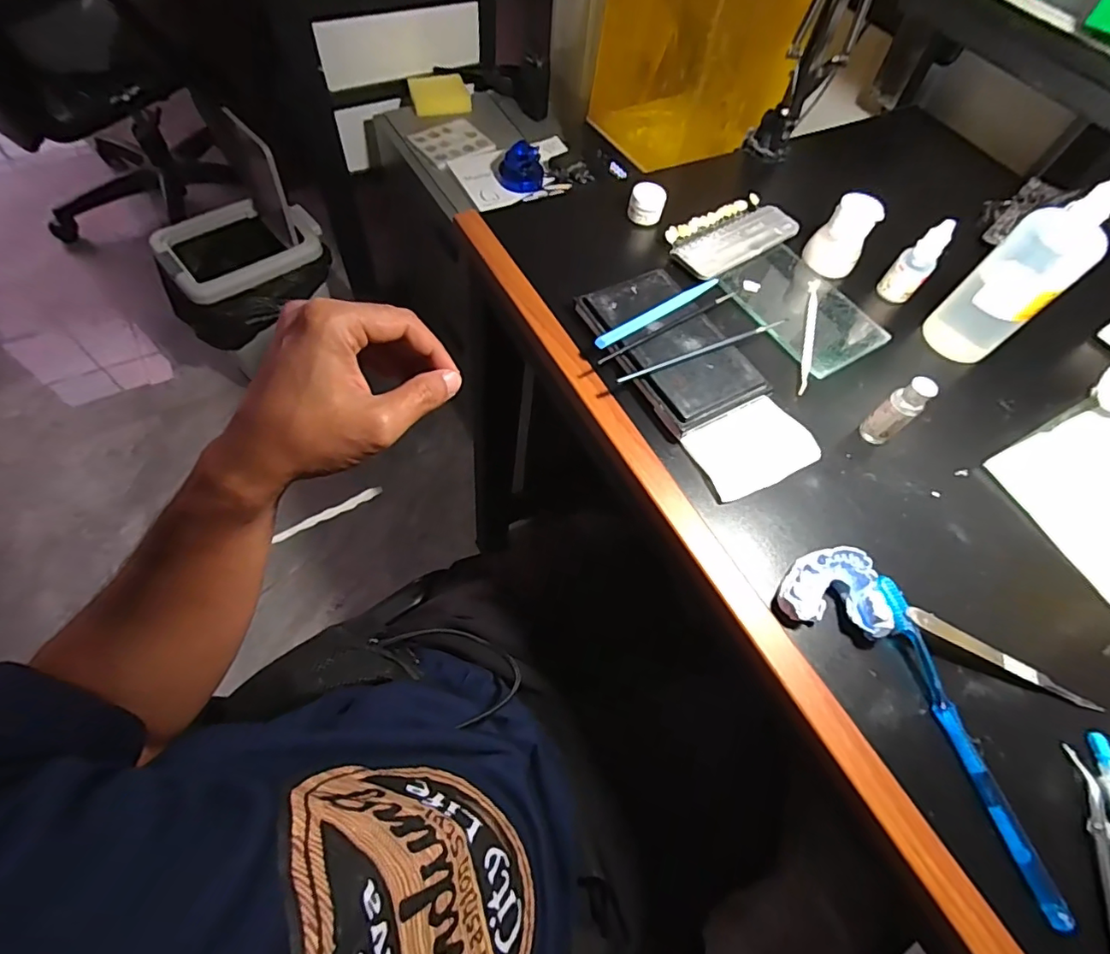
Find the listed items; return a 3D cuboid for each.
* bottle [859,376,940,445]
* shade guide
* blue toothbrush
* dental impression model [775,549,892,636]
[{"bbox_3d":[0.265,-0.050,0.404,0.019,0.063,0.024,-30,69,-21],"label":"bottle"},{"bbox_3d":[0.175,-0.243,0.524,0.141,0.009,0.068,-32,69,-21],"label":"shade guide"},{"bbox_3d":[0.243,0.154,0.318,0.013,0.019,0.187,-9,63,-11],"label":"blue toothbrush"},{"bbox_3d":[0.180,0.074,0.344,0.064,0.030,0.048,14,61,1],"label":"dental impression model"}]

